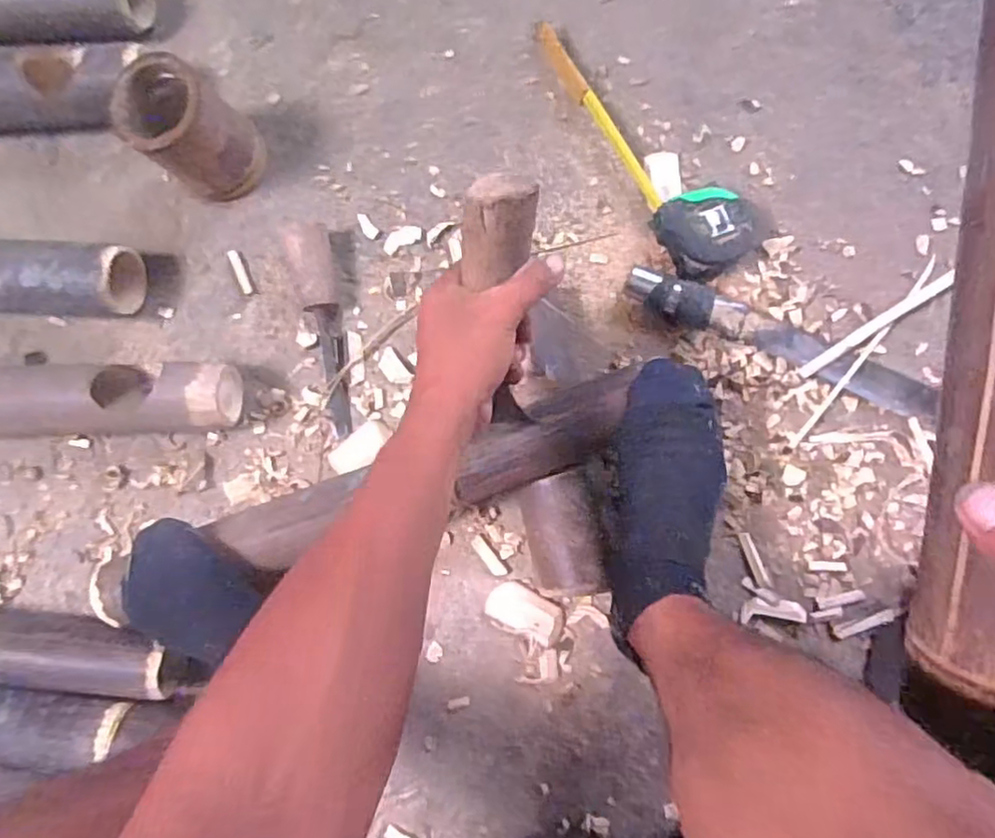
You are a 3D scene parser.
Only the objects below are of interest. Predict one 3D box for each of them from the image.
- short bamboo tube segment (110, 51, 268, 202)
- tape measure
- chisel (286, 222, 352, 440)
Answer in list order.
[{"bbox_3d":[-0.279,-0.265,0.606,0.088,0.129,0.086,0,84,4],"label":"short bamboo tube segment"},{"bbox_3d":[0.149,-0.279,0.627,0.098,0.043,0.312,-30,82,1],"label":"tape measure"},{"bbox_3d":[-0.171,-0.085,0.619,0.041,0.048,0.195,-8,83,6],"label":"chisel"}]

